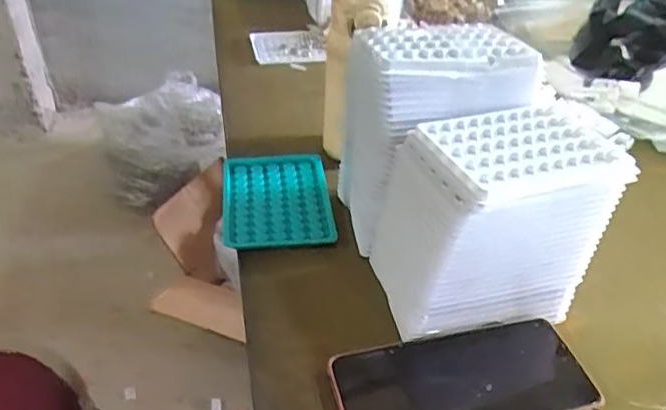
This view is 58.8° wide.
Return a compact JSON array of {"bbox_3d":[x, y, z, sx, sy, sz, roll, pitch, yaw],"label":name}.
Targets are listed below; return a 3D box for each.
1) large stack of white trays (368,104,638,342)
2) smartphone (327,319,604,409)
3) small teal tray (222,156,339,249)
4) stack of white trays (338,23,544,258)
[{"bbox_3d":[0.114,0.012,0.428,0.150,0.123,0.097,-8,39,-13],"label":"large stack of white trays"},{"bbox_3d":[0.083,0.116,0.382,0.163,0.014,0.076,-7,38,-12],"label":"smartphone"},{"bbox_3d":[-0.051,-0.006,0.533,0.095,0.012,0.125,-4,38,-8],"label":"small teal tray"},{"bbox_3d":[0.079,-0.058,0.485,0.132,0.159,0.105,-7,38,-12],"label":"stack of white trays"}]

